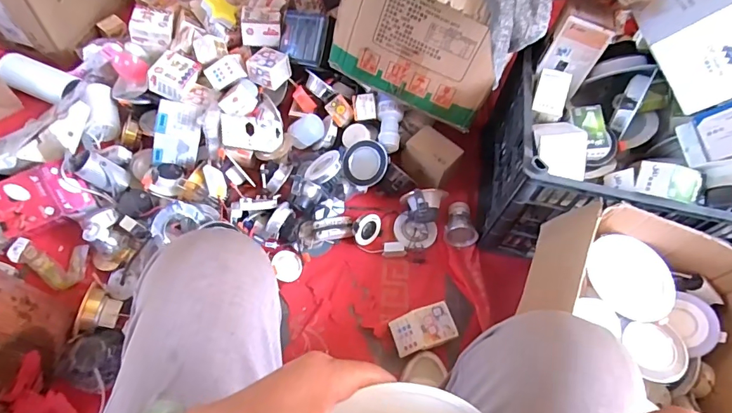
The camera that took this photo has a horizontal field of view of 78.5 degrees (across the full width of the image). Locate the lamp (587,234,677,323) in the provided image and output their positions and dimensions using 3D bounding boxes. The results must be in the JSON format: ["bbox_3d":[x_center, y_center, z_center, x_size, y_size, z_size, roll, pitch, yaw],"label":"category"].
[{"bbox_3d":[0.421,0.112,0.713,0.123,0.019,0.132,2,61,-3],"label":"lamp"}]

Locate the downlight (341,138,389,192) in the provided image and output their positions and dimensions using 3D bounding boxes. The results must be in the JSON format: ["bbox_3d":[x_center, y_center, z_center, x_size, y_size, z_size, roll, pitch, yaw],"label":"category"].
[{"bbox_3d":[-0.001,-0.085,0.927,0.090,0.033,0.102,23,100,11],"label":"downlight"}]

